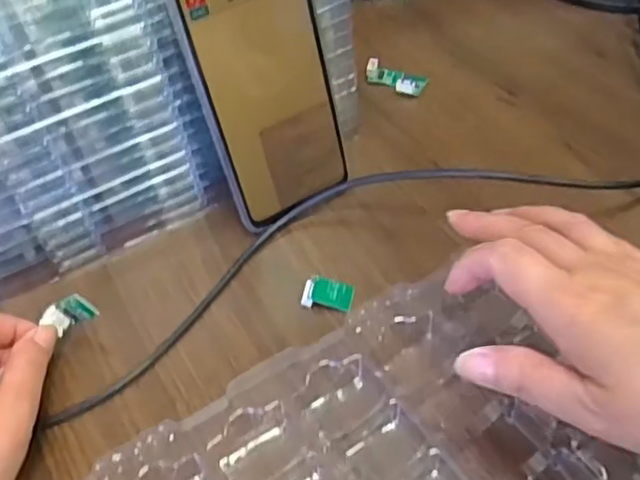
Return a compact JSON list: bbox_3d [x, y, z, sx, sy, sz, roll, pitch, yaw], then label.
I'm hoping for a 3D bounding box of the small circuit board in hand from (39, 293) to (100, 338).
[{"bbox_3d":[-0.134,0.040,0.357,0.026,0.017,0.009,-30,22,7],"label":"small circuit board in hand"}]

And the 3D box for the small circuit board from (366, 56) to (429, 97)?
[{"bbox_3d":[0.056,-0.121,0.495,0.046,0.011,0.023,20,54,21],"label":"small circuit board"}]

